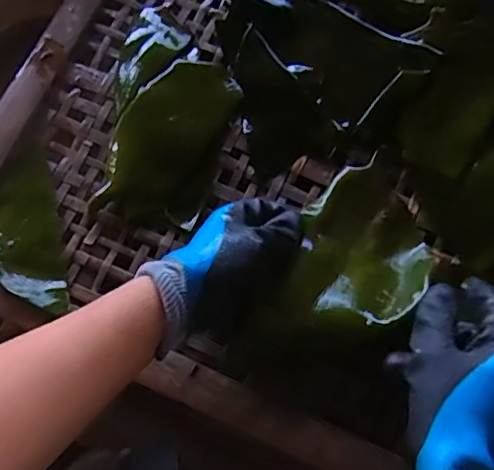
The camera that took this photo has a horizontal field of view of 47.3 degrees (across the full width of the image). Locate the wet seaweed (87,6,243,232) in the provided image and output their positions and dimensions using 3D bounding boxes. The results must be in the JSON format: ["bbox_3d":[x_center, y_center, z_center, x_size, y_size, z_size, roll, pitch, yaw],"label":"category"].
[{"bbox_3d":[-0.071,-0.116,0.530,0.114,0.024,0.213,9,74,3],"label":"wet seaweed"}]

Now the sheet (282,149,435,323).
[{"bbox_3d":[0.105,-0.001,0.487,0.110,0.047,0.149,15,74,5],"label":"sheet"}]

